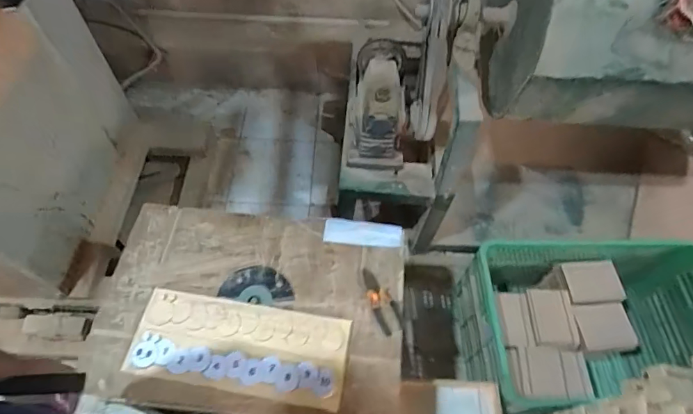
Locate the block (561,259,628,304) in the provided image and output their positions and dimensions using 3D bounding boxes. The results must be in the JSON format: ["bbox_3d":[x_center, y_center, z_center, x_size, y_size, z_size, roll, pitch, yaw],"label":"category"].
[{"bbox_3d":[0.678,0.206,1.191,0.148,0.017,0.118,-1,56,-2],"label":"block"}]

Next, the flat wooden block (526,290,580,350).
[{"bbox_3d":[0.540,0.287,1.128,0.124,0.030,0.153,2,58,0],"label":"flat wooden block"}]

